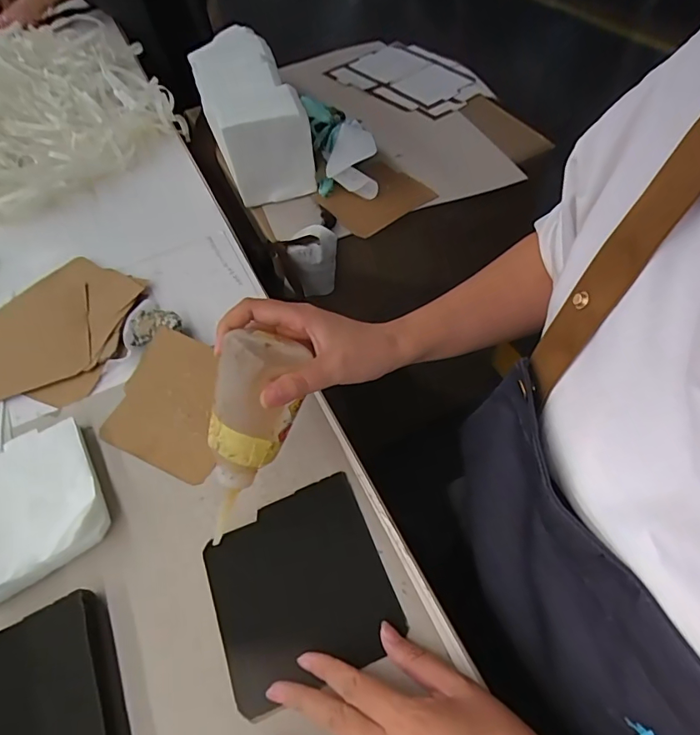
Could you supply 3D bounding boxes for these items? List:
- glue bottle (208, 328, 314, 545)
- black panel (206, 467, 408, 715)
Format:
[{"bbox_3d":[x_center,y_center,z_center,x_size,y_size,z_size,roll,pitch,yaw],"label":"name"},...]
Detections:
[{"bbox_3d":[-0.078,0.050,0.348,0.053,0.148,0.044,18,14,17],"label":"glue bottle"},{"bbox_3d":[-0.039,0.165,0.360,0.127,0.006,0.132,-21,56,-9],"label":"black panel"}]

